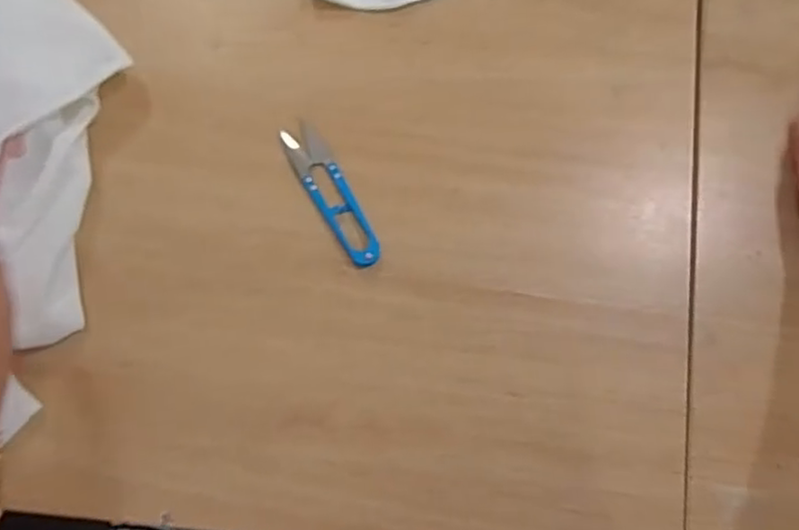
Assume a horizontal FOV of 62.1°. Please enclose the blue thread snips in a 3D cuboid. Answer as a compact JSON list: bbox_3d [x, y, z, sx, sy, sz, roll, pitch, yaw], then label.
[{"bbox_3d":[-0.049,-0.051,0.477,0.028,0.006,0.116,-27,82,-7],"label":"blue thread snips"}]

